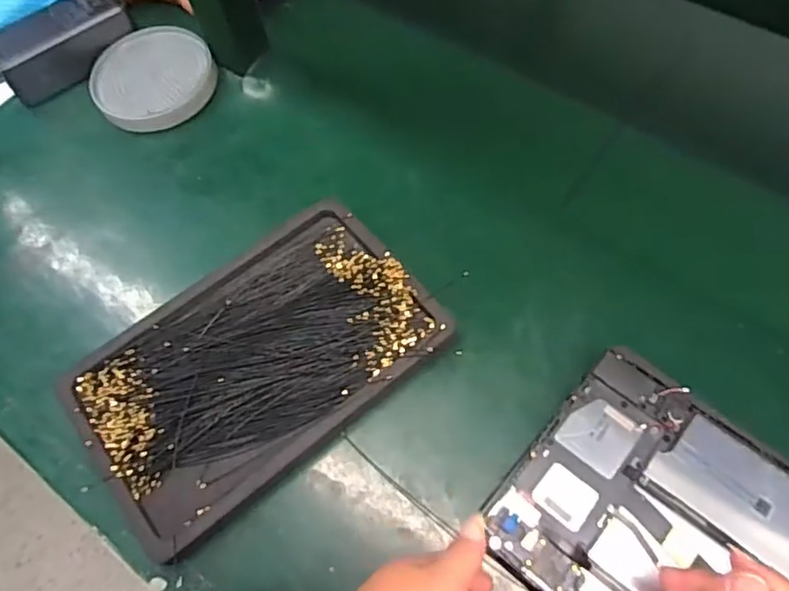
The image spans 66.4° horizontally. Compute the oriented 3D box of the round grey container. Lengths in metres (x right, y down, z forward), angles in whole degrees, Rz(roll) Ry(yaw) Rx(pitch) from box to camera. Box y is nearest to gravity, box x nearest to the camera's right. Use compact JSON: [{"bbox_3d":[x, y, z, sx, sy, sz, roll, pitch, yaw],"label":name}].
[{"bbox_3d":[-0.226,-0.207,0.563,0.110,0.022,0.112,-2,62,4],"label":"round grey container"}]

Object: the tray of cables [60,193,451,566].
[{"bbox_3d":[-0.098,0.042,0.429,0.241,0.030,0.160,-37,72,-13],"label":"tray of cables"}]

